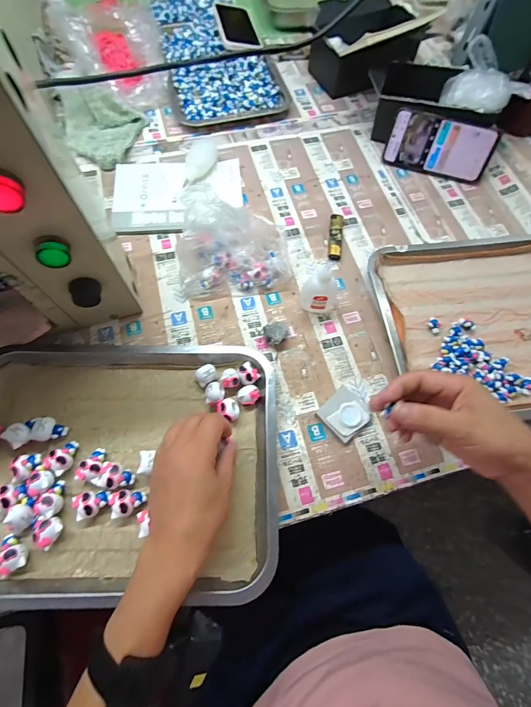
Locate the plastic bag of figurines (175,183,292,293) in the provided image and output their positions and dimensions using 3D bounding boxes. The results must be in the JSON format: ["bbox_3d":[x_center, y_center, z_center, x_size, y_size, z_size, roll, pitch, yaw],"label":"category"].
[{"bbox_3d":[-0.045,-0.151,0.438,0.146,0.099,0.103,-7,68,-5],"label":"plastic bag of figurines"}]

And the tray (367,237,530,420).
[{"bbox_3d":[0.310,-0.045,0.449,0.304,0.023,0.262,-6,68,-5],"label":"tray"}]

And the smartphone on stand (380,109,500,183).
[{"bbox_3d":[0.278,-0.333,0.528,0.159,0.075,0.011,19,38,7],"label":"smartphone on stand"}]

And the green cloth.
[{"bbox_3d":[-0.272,-0.392,0.561,0.131,0.037,0.172,-23,70,-11],"label":"green cloth"}]

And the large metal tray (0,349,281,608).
[{"bbox_3d":[-0.160,0.115,0.359,0.344,0.026,0.254,1,67,-2],"label":"large metal tray"}]

